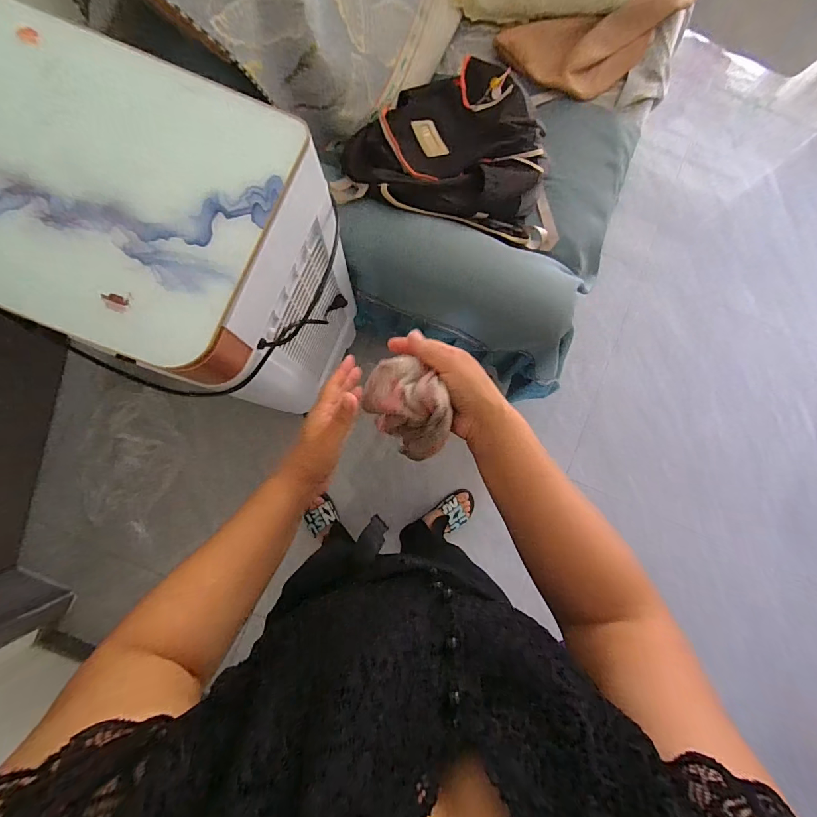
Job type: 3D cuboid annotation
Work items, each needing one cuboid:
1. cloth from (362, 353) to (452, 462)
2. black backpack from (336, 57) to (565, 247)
[{"bbox_3d":[0.001,0.000,0.397,0.070,0.068,0.102,-33,90,-5],"label":"cloth"},{"bbox_3d":[0.109,-0.564,0.851,0.472,0.153,0.377,2,87,-4],"label":"black backpack"}]

